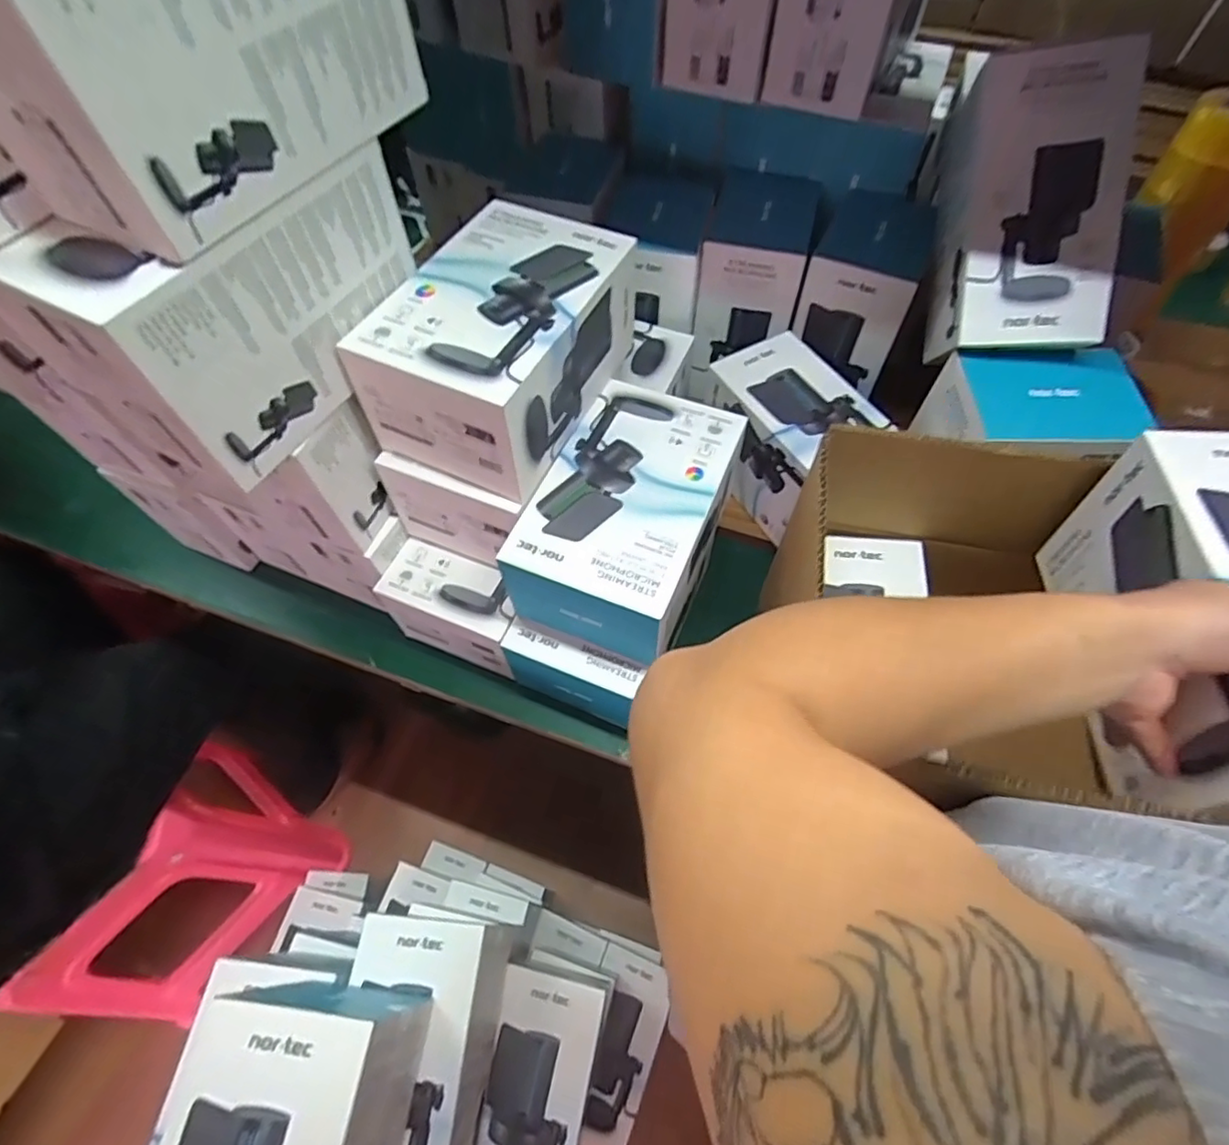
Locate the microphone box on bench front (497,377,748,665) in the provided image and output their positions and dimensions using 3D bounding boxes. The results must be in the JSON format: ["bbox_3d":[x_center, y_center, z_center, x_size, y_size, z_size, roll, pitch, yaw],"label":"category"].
[{"bbox_3d":[0.017,-0.047,0.586,0.155,0.116,0.233,19,62,12],"label":"microphone box on bench front"}]

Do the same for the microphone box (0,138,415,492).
[{"bbox_3d":[-0.265,-0.202,0.449,0.104,0.146,0.236,26,63,15],"label":"microphone box"}]

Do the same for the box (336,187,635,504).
[{"bbox_3d":[-0.096,-0.203,0.542,0.147,0.112,0.224,22,62,13],"label":"box"}]

